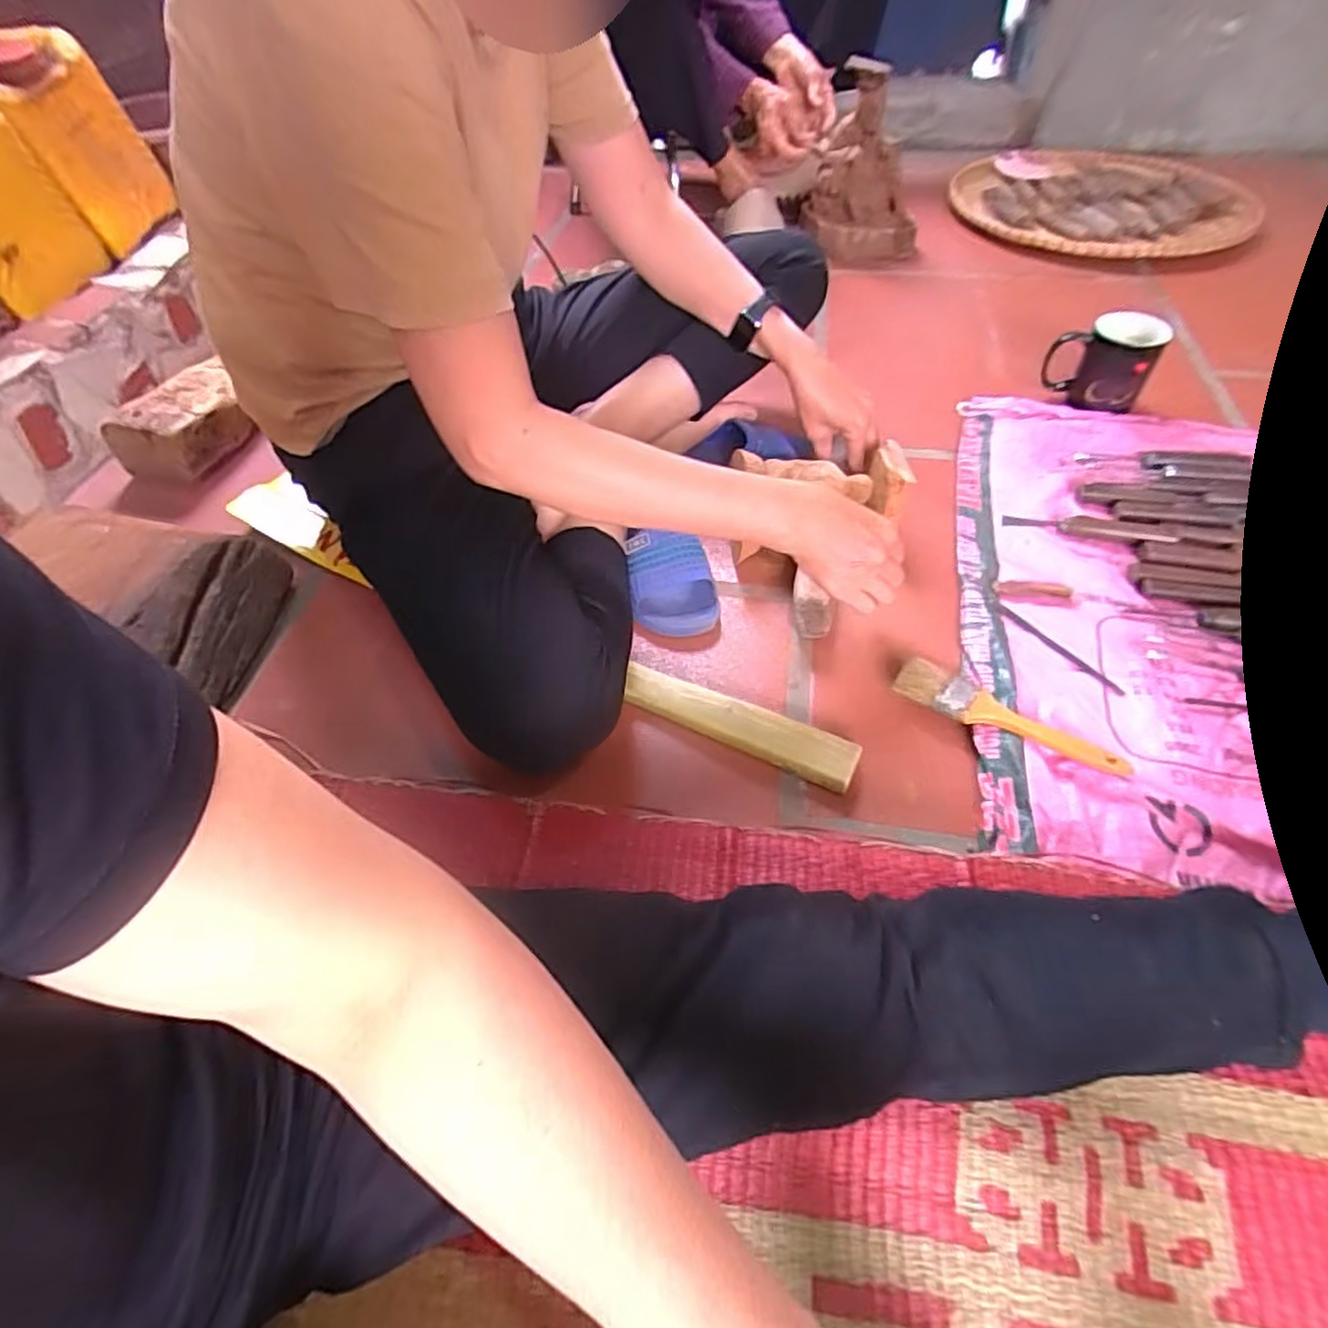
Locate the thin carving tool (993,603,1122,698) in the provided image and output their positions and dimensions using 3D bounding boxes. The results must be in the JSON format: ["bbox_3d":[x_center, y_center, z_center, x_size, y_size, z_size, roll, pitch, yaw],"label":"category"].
[{"bbox_3d":[0.354,-0.014,0.624,0.010,0.004,0.127,-32,57,-19],"label":"thin carving tool"}]

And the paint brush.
[{"bbox_3d":[0.282,0.045,0.572,0.179,0.022,0.042,29,60,24],"label":"paint brush"}]

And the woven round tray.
[{"bbox_3d":[0.762,-0.811,1.208,0.438,0.030,0.458,-2,50,2],"label":"woven round tray"}]

